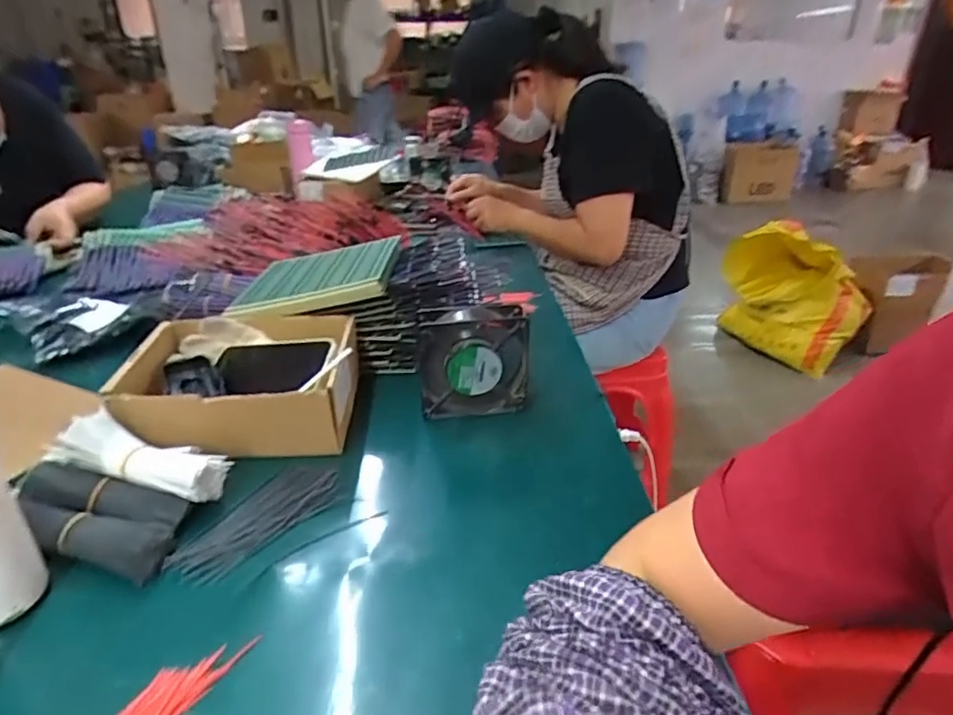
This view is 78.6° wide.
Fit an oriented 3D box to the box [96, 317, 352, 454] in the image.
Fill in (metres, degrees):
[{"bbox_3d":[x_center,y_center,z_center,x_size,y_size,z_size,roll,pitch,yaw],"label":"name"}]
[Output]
[{"bbox_3d":[-0.250,0.033,0.640,0.234,0.090,0.182,-2,27,-5],"label":"box"}]

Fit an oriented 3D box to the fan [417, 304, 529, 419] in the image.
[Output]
[{"bbox_3d":[-0.004,0.007,0.651,0.120,0.123,0.049,-1,27,-3],"label":"fan"}]

